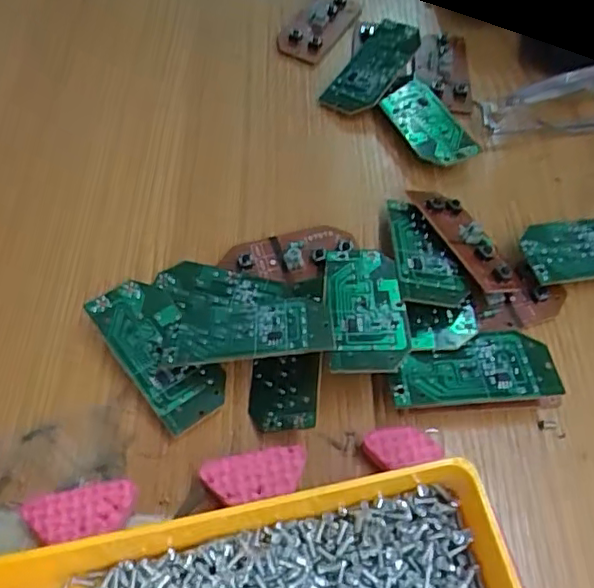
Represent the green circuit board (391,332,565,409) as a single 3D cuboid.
[{"bbox_3d":[0.063,0.027,0.218,0.060,0.007,0.027,-5,54,-4],"label":"green circuit board"}]

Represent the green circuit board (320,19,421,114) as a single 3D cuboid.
[{"bbox_3d":[0.039,-0.117,0.314,0.026,0.010,0.060,35,77,11],"label":"green circuit board"}]

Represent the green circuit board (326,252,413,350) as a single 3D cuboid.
[{"bbox_3d":[0.026,0.001,0.229,0.028,0.004,0.052,-1,46,-1],"label":"green circuit board"}]

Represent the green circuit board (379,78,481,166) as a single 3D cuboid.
[{"bbox_3d":[0.063,-0.084,0.295,0.034,0.009,0.055,-26,64,-18],"label":"green circuit board"}]

